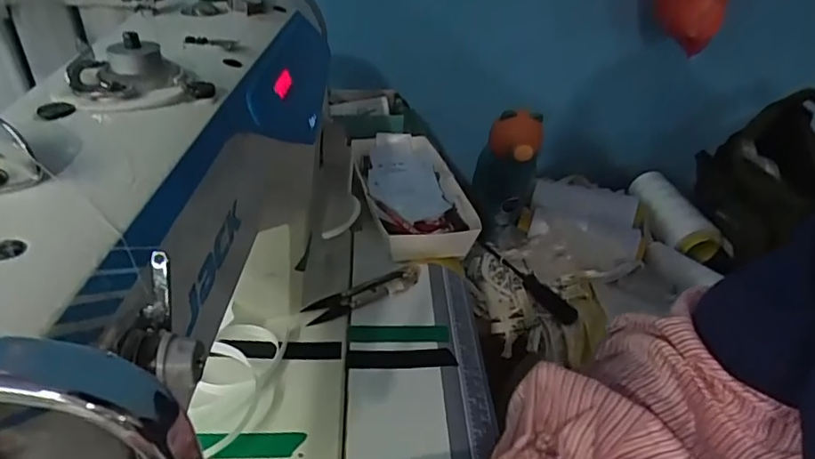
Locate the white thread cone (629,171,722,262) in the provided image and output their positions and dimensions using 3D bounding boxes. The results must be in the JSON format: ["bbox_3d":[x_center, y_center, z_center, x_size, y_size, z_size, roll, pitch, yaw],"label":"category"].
[{"bbox_3d":[0.409,-0.029,0.872,0.074,0.058,0.176,-8,46,-15],"label":"white thread cone"}]

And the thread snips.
[{"bbox_3d":[-0.035,0.053,0.465,0.106,0.009,0.027,-17,36,-27],"label":"thread snips"}]

